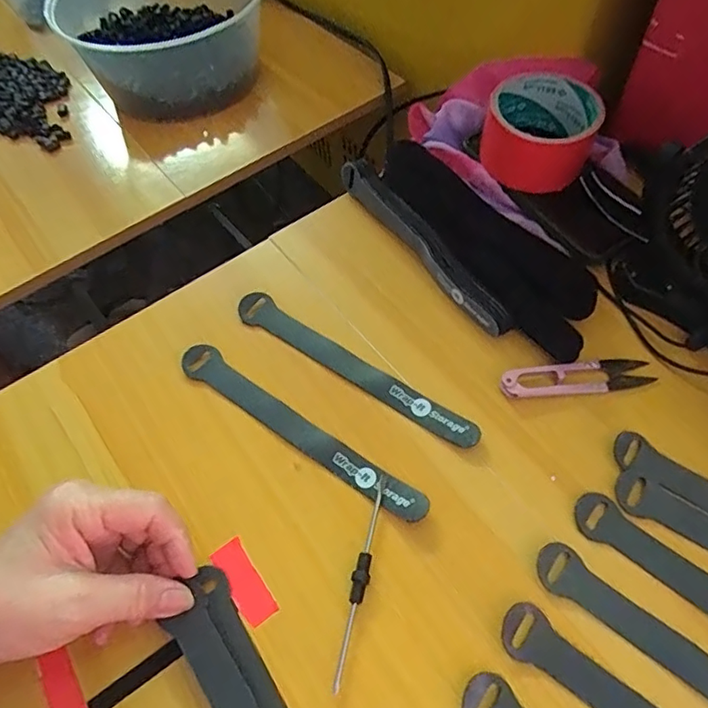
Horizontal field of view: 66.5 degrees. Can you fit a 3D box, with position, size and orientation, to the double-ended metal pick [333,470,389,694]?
[{"bbox_3d":[0.005,0.122,0.301,0.009,0.005,0.115,10,60,10],"label":"double-ended metal pick"}]

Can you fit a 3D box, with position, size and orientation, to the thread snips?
[{"bbox_3d":[0.149,0.015,0.360,0.101,0.009,0.022,-8,58,0],"label":"thread snips"}]

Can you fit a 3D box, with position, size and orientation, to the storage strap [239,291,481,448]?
[{"bbox_3d":[-0.002,0.009,0.382,0.197,0.009,0.024,30,65,21],"label":"storage strap"}]

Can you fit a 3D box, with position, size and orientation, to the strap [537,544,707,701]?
[{"bbox_3d":[0.183,0.164,0.269,0.195,0.006,0.023,32,63,21],"label":"strap"}]

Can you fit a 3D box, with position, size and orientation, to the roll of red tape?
[{"bbox_3d":[0.148,-0.176,0.437,0.085,0.060,0.084,19,62,15],"label":"roll of red tape"}]

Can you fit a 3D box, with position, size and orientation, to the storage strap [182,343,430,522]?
[{"bbox_3d":[-0.038,0.046,0.353,0.198,0.010,0.023,30,65,21],"label":"storage strap"}]

